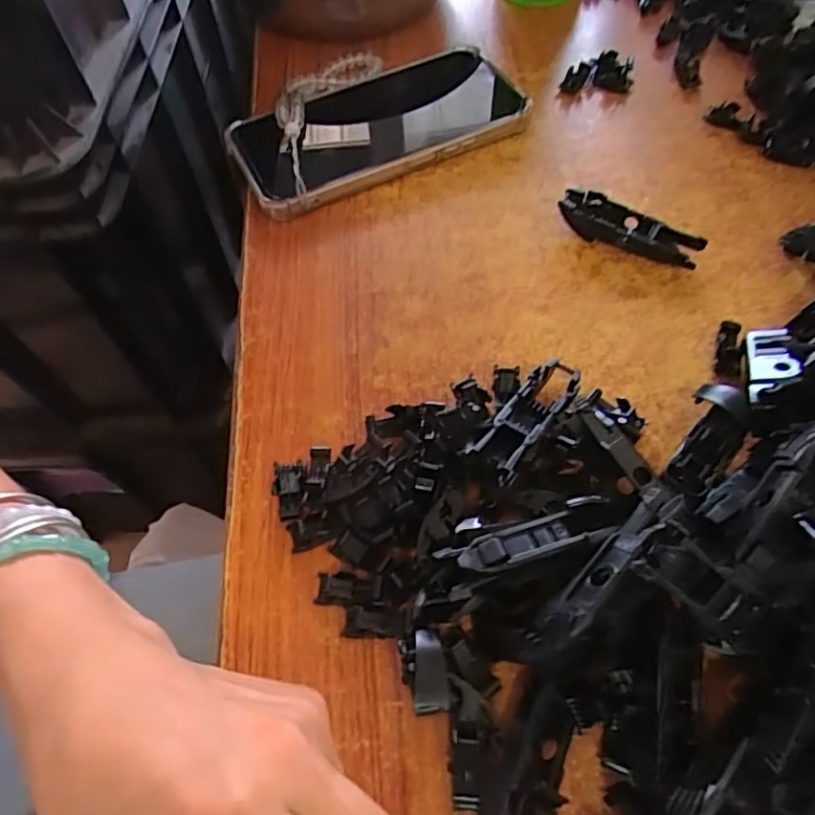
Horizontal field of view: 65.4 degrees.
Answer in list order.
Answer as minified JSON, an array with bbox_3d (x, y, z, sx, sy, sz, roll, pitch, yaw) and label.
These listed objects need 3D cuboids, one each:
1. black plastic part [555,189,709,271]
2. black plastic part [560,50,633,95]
[{"bbox_3d":[0.112,-0.090,0.320,0.070,0.016,0.019,28,65,19],"label":"black plastic part"},{"bbox_3d":[0.119,-0.209,0.396,0.041,0.010,0.029,7,60,8],"label":"black plastic part"}]

